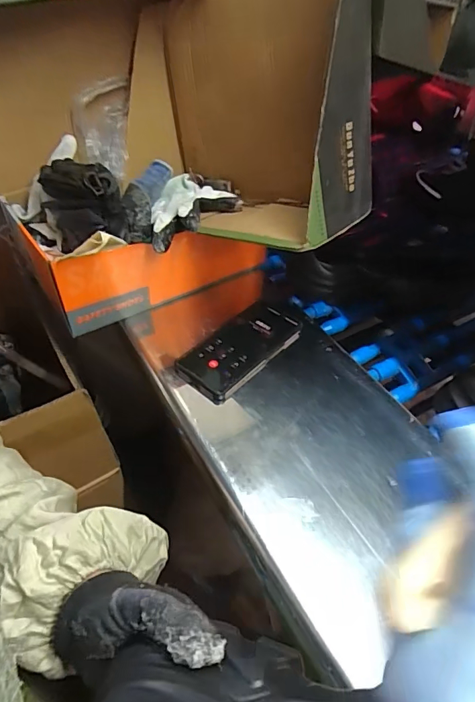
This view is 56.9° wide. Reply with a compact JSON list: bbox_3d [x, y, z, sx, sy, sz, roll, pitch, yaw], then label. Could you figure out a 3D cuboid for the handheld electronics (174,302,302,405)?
[{"bbox_3d":[0.004,-0.007,0.550,0.080,0.010,0.165,31,53,26],"label":"handheld electronics"}]

